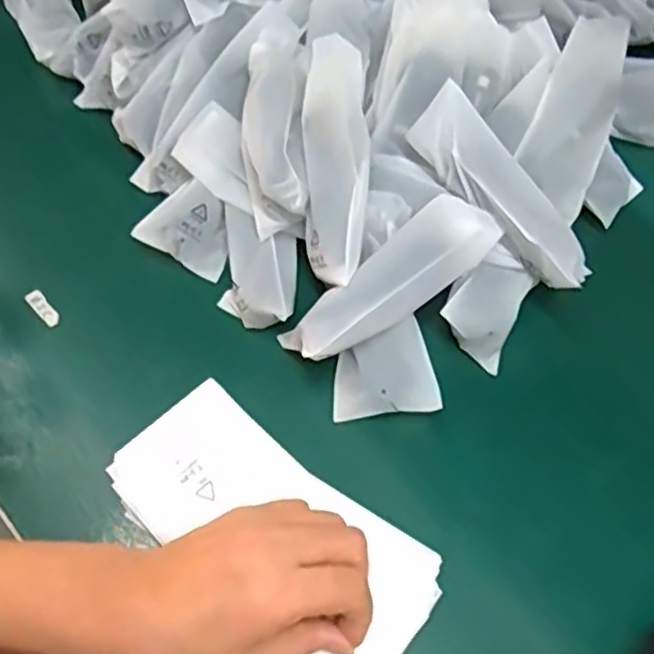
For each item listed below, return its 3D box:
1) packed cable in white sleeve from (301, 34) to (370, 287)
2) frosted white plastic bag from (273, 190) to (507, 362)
[{"bbox_3d":[0.006,-0.102,0.433,0.038,0.032,0.145,-1,94,-3],"label":"packed cable in white sleeve"},{"bbox_3d":[0.041,-0.030,0.432,0.147,0.028,0.043,-33,68,-21],"label":"frosted white plastic bag"}]

